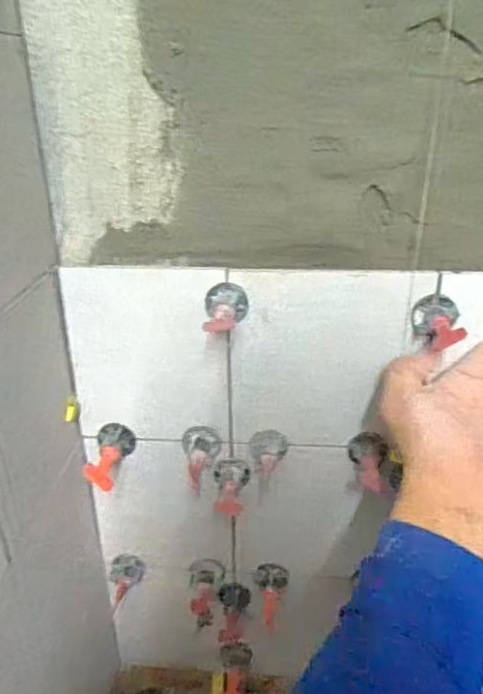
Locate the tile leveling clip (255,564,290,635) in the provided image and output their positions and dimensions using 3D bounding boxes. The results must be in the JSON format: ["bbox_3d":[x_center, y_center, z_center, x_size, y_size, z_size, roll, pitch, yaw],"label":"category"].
[{"bbox_3d":[0.027,0.234,0.516,0.030,0.028,0.058,3,67,8],"label":"tile leveling clip"}]

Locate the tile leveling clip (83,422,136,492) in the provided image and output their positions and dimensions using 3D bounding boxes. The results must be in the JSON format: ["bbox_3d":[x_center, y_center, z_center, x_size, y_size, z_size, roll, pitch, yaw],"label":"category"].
[{"bbox_3d":[-0.105,0.088,0.438,0.028,0.025,0.057,0,26,2],"label":"tile leveling clip"}]

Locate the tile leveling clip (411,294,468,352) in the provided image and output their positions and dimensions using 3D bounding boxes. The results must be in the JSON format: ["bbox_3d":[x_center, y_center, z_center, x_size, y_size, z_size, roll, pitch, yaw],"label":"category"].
[{"bbox_3d":[0.138,-0.013,0.383,0.031,0.034,0.037,1,26,4],"label":"tile leveling clip"}]

